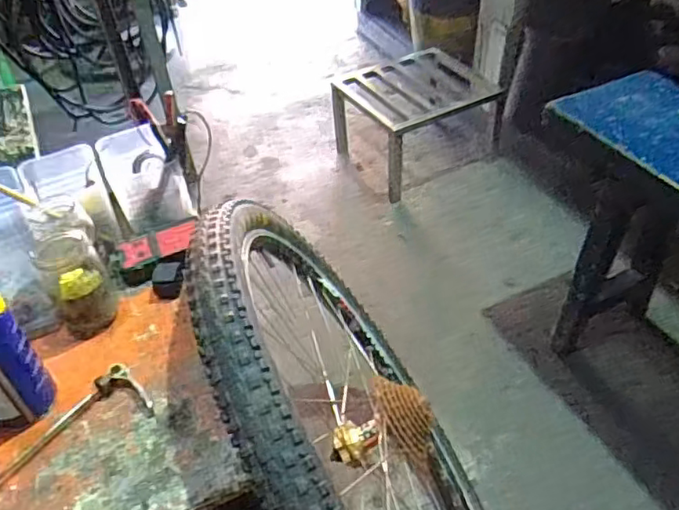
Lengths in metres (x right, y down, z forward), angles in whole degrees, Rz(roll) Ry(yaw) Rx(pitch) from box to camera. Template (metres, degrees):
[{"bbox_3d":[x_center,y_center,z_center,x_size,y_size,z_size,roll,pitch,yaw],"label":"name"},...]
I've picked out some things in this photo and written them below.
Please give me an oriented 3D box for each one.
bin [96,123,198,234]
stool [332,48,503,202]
[{"bbox_3d":[-0.246,-0.094,0.756,0.083,0.080,0.114,-26,48,-22],"label":"bin"},{"bbox_3d":[0.203,-0.371,1.650,0.380,0.218,0.335,-28,48,-23],"label":"stool"}]

